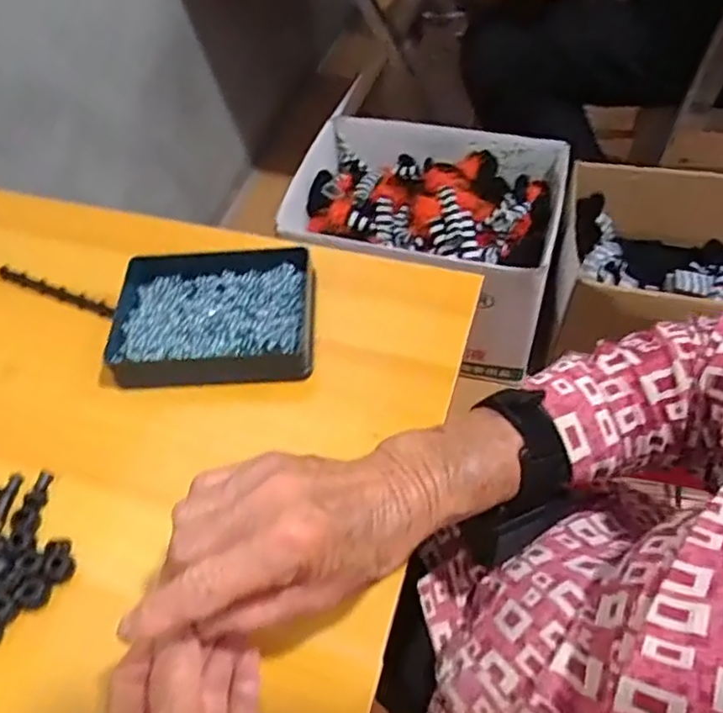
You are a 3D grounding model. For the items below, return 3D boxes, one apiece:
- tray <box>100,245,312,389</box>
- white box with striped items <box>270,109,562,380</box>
[{"bbox_3d":[-0.113,-0.032,0.492,0.152,0.030,0.120,-2,54,2],"label":"tray"},{"bbox_3d":[0.095,-0.183,1.025,0.399,0.242,0.282,11,55,11],"label":"white box with striped items"}]

